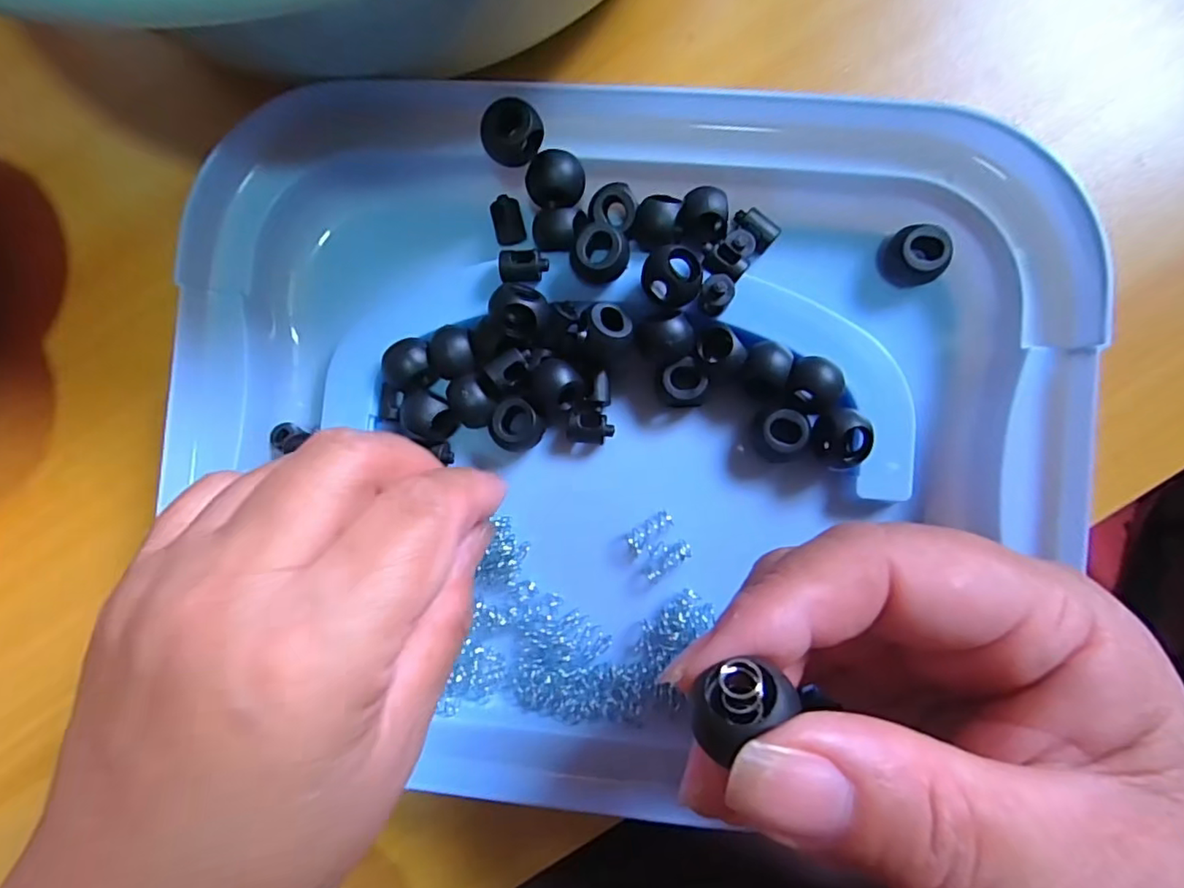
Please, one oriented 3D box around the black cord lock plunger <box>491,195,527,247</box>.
[{"bbox_3d":[-0.028,-0.074,0.193,0.010,0.004,0.016,-14,87,4],"label":"black cord lock plunger"}]

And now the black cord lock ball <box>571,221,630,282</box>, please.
[{"bbox_3d":[0.003,-0.057,0.180,0.016,0.012,0.017,0,88,5],"label":"black cord lock ball"}]

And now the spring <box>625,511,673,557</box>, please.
[{"bbox_3d":[0.018,0.028,0.188,0.017,0.004,0.007,-42,86,2],"label":"spring"}]

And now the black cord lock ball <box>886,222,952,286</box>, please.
[{"bbox_3d":[0.101,-0.059,0.183,0.018,0.015,0.014,43,92,5],"label":"black cord lock ball"}]

